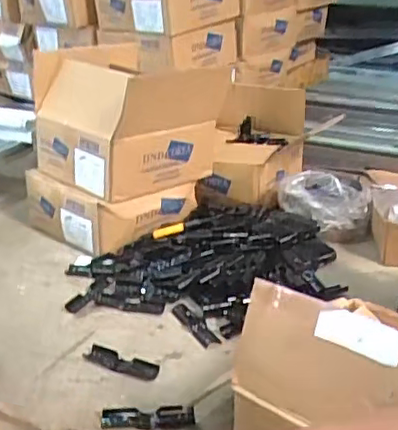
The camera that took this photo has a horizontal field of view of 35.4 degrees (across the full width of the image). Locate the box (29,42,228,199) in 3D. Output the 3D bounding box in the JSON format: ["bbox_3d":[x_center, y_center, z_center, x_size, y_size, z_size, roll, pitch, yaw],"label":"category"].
[{"bbox_3d":[-0.182,-0.225,1.414,0.344,0.267,0.320,18,28,38],"label":"box"}]

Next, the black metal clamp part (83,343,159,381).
[{"bbox_3d":[-0.124,0.236,0.994,0.125,0.019,0.038,12,25,26],"label":"black metal clamp part"}]

